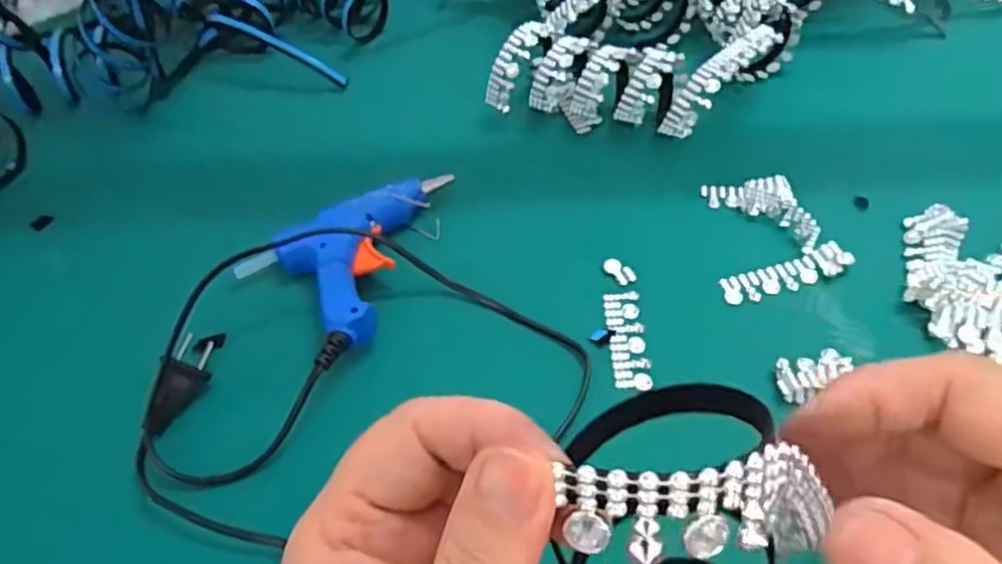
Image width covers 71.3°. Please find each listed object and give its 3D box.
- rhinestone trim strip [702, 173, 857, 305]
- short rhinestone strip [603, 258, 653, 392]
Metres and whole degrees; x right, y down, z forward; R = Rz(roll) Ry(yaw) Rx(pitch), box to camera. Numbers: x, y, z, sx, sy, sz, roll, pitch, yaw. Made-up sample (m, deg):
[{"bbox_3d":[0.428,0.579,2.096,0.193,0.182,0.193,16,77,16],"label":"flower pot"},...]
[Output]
[{"bbox_3d":[0.169,-0.031,0.429,0.074,0.017,0.093,-1,50,5],"label":"rhinestone trim strip"},{"bbox_3d":[0.071,0.022,0.402,0.020,0.004,0.089,-3,50,4],"label":"short rhinestone strip"}]

